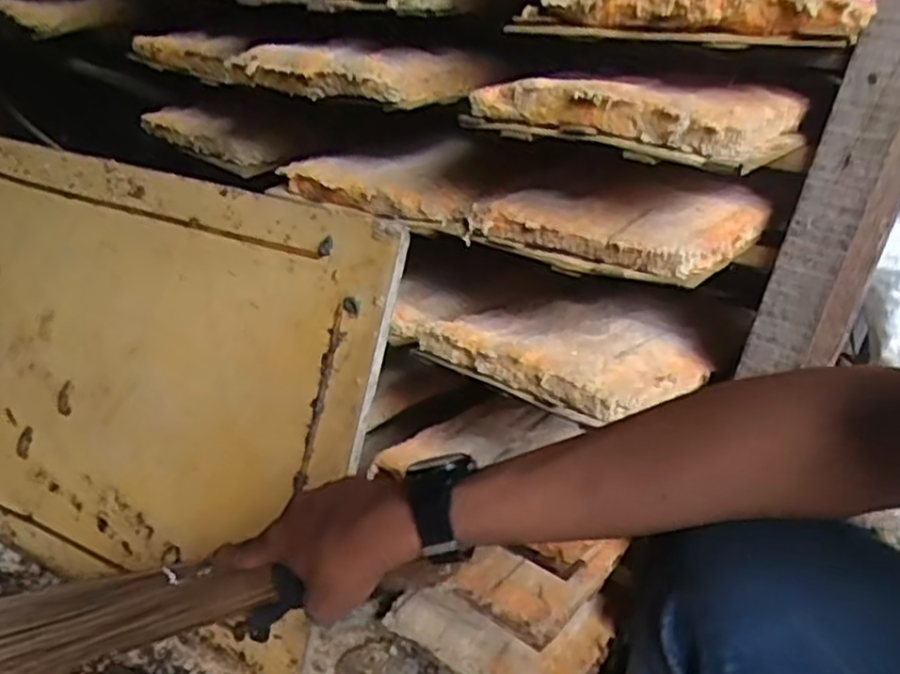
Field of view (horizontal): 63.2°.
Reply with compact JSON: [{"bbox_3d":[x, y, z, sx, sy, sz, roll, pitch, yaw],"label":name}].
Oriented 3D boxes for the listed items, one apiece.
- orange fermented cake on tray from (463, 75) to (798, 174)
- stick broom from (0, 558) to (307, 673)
[{"bbox_3d":[0.142,-0.174,0.563,0.213,0.059,0.161,21,24,29],"label":"orange fermented cake on tray"},{"bbox_3d":[-0.303,0.219,0.553,0.417,0.069,0.054,-14,14,15],"label":"stick broom"}]

